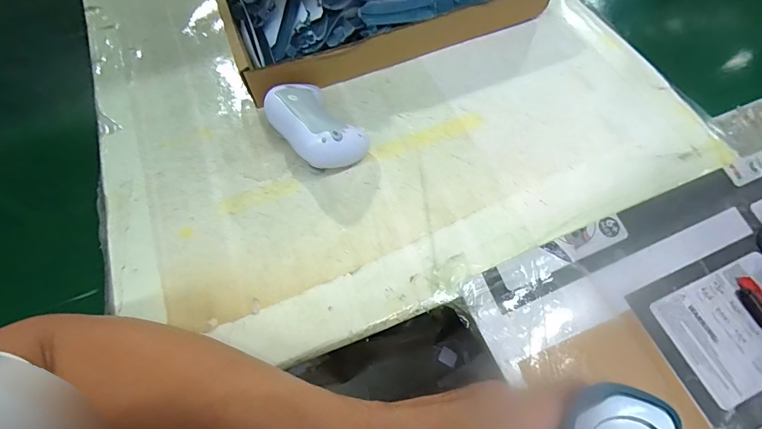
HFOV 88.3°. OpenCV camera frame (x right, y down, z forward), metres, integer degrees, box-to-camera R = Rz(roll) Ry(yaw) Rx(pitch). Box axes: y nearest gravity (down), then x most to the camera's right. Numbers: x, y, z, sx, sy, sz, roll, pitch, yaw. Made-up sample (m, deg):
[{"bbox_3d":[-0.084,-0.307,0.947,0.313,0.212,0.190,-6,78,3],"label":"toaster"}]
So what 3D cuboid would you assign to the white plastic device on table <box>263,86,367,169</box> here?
[{"bbox_3d":[-0.068,-0.093,0.400,0.072,0.056,0.110,-42,70,-18],"label":"white plastic device on table"}]

